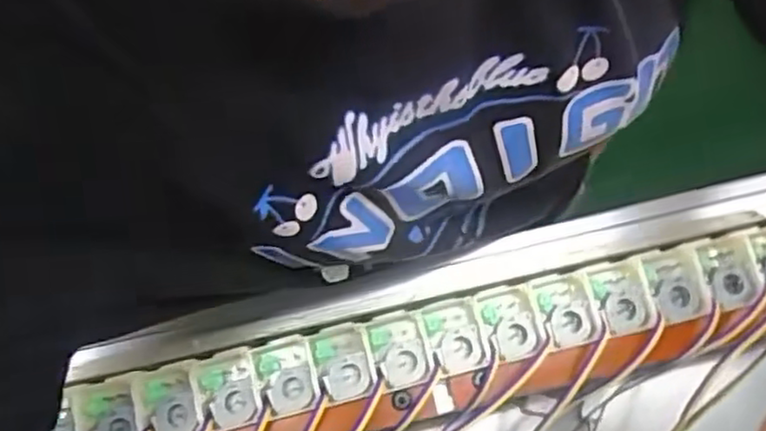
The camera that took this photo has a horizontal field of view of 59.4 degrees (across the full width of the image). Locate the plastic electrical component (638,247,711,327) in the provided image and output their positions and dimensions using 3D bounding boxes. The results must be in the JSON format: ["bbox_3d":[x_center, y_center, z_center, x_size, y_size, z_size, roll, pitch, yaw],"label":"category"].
[{"bbox_3d":[0.181,0.044,0.427,0.035,0.032,0.048,-12,75,-3],"label":"plastic electrical component"}]

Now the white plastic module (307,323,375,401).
[{"bbox_3d":[-0.024,0.090,0.417,0.034,0.028,0.045,-19,75,-5],"label":"white plastic module"}]

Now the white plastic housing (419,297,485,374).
[{"bbox_3d":[0.043,0.075,0.417,0.033,0.017,0.043,-12,75,-3],"label":"white plastic housing"}]

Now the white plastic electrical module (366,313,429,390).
[{"bbox_3d":[0.010,0.084,0.417,0.030,0.024,0.045,-15,75,-3],"label":"white plastic electrical module"}]

